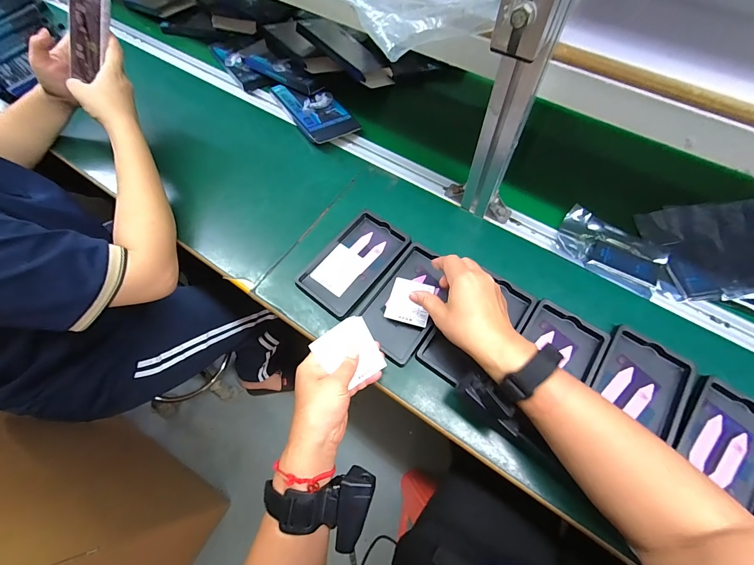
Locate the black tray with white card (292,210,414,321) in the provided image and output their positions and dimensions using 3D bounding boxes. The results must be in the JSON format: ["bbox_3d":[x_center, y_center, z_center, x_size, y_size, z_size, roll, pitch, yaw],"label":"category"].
[{"bbox_3d":[-0.035,-0.031,0.482,0.095,0.015,0.157,37,69,17],"label":"black tray with white card"}]

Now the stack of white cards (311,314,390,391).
[{"bbox_3d":[-0.031,0.083,0.381,0.068,0.004,0.071,-33,98,-22],"label":"stack of white cards"}]

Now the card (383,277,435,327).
[{"bbox_3d":[0.045,0.025,0.445,0.057,0.004,0.068,13,55,11],"label":"card"}]

